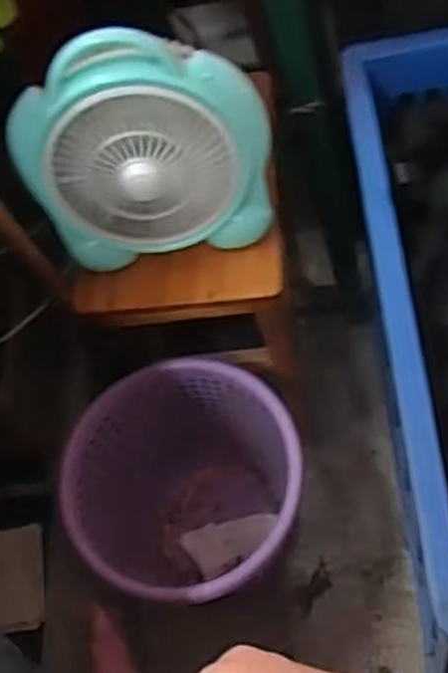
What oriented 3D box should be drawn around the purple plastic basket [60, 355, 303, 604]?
[{"bbox_3d":[-0.042,0.212,1.019,0.275,0.297,0.285,-5,60,9],"label":"purple plastic basket"}]

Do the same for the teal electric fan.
[{"bbox_3d":[-0.080,-0.175,0.782,0.239,0.224,0.080,-13,59,4],"label":"teal electric fan"}]

